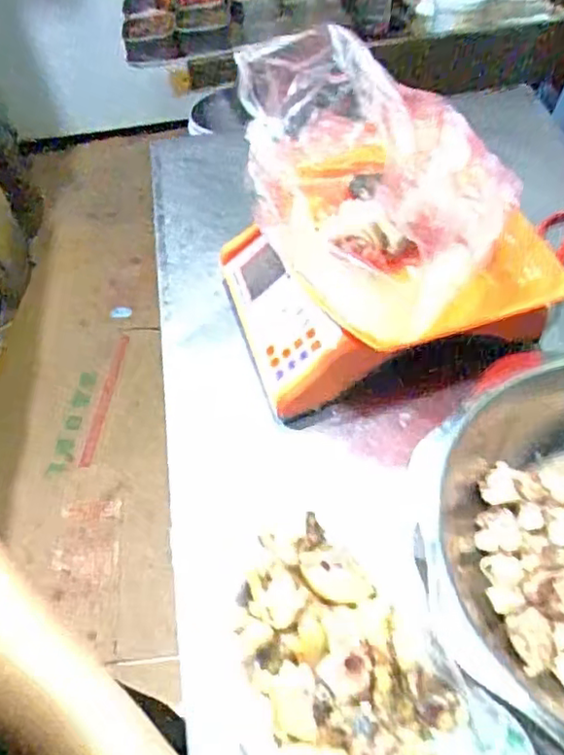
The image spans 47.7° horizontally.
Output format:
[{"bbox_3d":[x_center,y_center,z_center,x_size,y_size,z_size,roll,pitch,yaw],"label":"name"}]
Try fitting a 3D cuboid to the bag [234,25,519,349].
[{"bbox_3d":[0.080,-0.182,0.591,0.161,0.184,0.267,-27,55,-15],"label":"bag"}]

